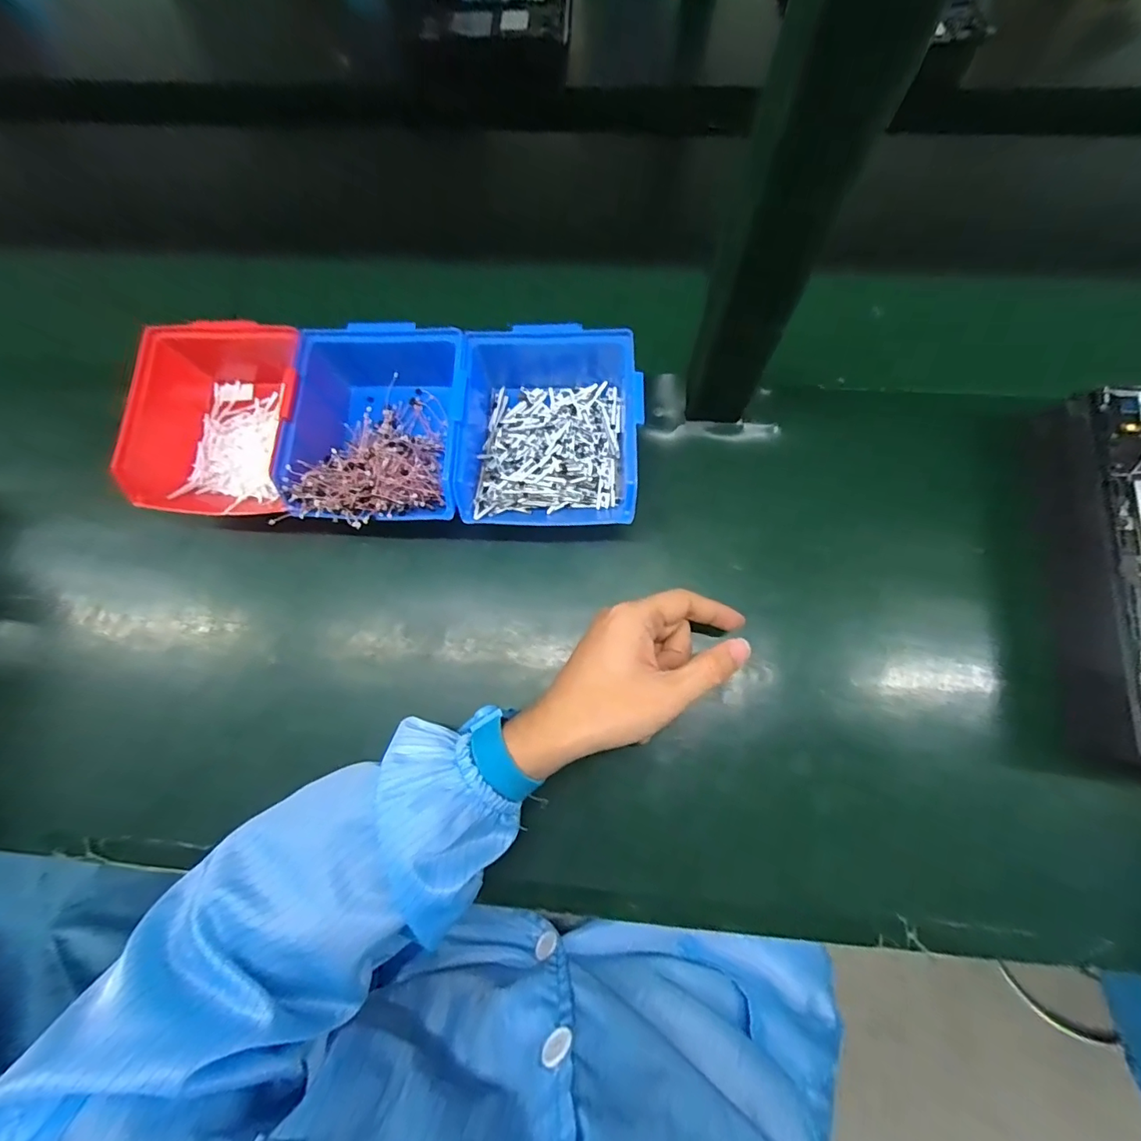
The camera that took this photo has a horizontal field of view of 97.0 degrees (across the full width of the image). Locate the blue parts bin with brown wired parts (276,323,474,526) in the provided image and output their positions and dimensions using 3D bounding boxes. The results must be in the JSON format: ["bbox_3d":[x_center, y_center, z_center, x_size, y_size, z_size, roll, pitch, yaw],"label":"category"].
[{"bbox_3d":[-0.137,-0.100,0.376,0.121,0.072,0.143,4,75,3],"label":"blue parts bin with brown wired parts"}]

